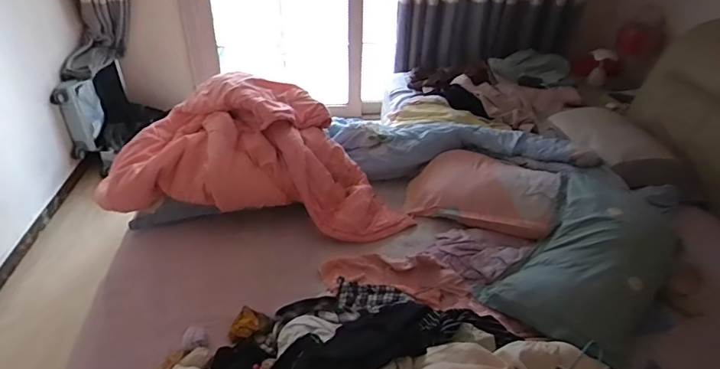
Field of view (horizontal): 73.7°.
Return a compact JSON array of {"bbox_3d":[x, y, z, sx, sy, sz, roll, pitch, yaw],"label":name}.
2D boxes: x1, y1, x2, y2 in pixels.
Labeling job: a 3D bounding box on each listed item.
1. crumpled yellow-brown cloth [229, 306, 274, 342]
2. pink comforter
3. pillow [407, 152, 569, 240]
[{"bbox_3d":[-0.291,0.368,1.286,0.110,0.032,0.087,-5,35,-10],"label":"crumpled yellow-brown cloth"},{"bbox_3d":[-0.336,-0.125,1.686,0.957,0.356,0.476,3,35,2],"label":"pink comforter"},{"bbox_3d":[0.453,0.010,1.746,0.520,0.156,0.322,11,36,14],"label":"pillow"}]

